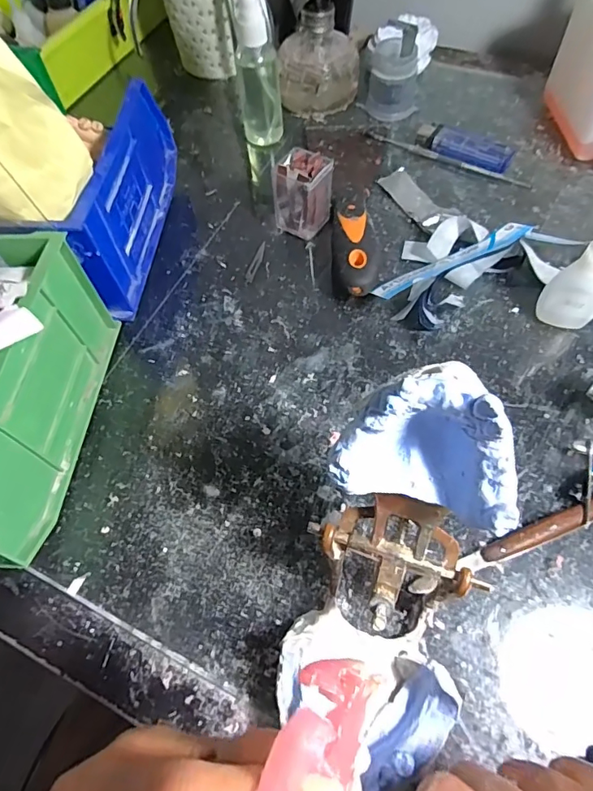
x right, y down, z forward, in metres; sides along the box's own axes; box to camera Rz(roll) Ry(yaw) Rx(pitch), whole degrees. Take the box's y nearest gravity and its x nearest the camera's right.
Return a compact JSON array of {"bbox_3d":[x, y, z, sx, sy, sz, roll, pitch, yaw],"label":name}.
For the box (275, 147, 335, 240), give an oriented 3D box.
[{"bbox_3d":[0.005,-0.150,0.361,0.032,0.052,0.035,31,68,18],"label":"box"}]

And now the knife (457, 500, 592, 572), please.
[{"bbox_3d":[0.154,0.064,0.259,0.146,0.010,0.011,-20,63,-7],"label":"knife"}]

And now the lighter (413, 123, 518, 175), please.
[{"bbox_3d":[0.143,-0.211,0.410,0.081,0.014,0.024,28,67,17],"label":"lighter"}]

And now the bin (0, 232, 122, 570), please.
[{"bbox_3d":[-0.183,0.000,0.271,0.099,0.089,0.170,1,62,4],"label":"bin"}]

